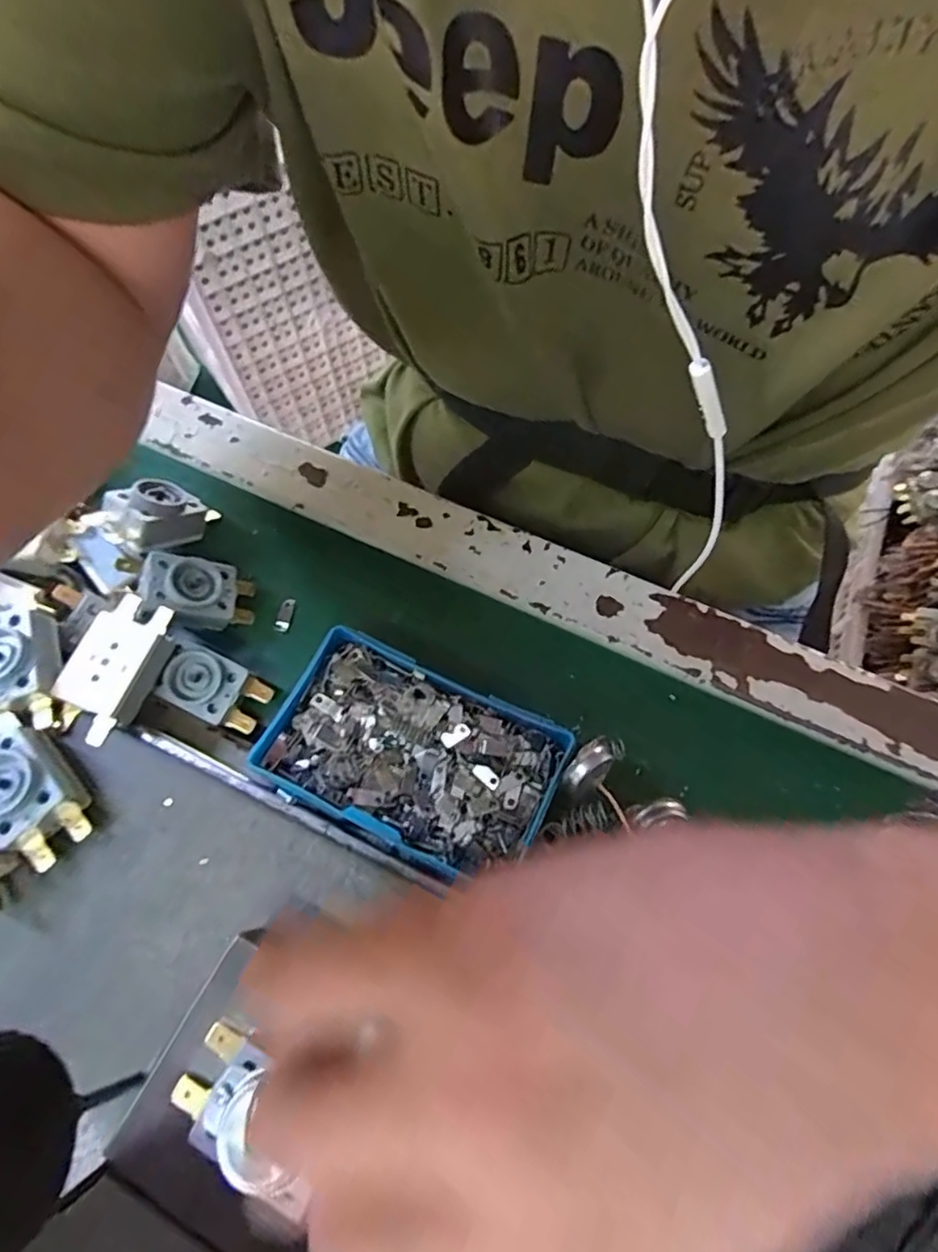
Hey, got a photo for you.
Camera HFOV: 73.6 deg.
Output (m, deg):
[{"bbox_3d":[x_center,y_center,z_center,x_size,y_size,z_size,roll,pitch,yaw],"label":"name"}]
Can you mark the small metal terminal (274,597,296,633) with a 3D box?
[{"bbox_3d":[-0.089,-0.006,0.301,0.007,0.004,0.018,10,68,5],"label":"small metal terminal"}]

